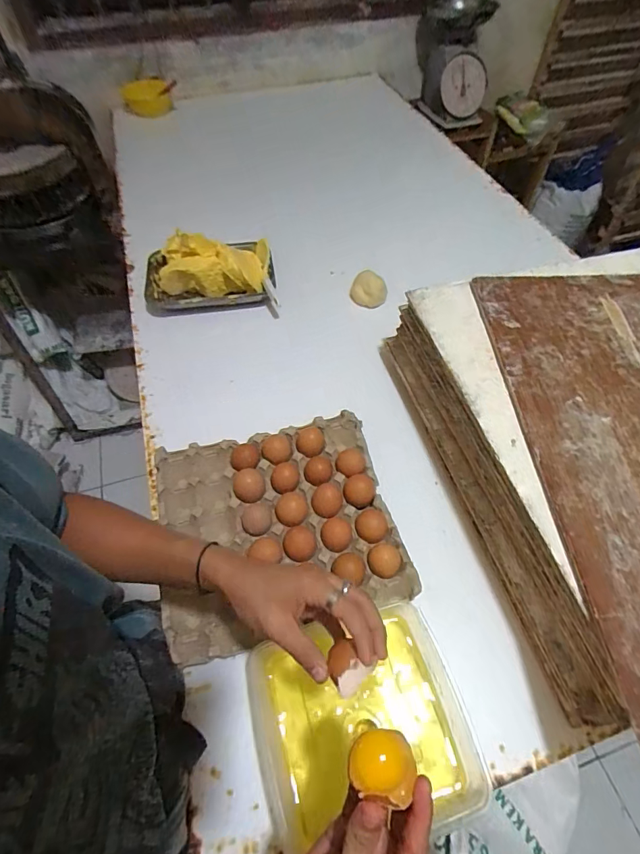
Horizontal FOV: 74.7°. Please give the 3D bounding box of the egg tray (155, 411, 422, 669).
[{"bbox_3d":[-0.062,0.131,0.587,0.316,0.055,0.303,-11,57,-8],"label":"egg tray"}]

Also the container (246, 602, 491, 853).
[{"bbox_3d":[0.038,0.315,0.451,0.217,0.066,0.196,-10,57,-7],"label":"container"}]

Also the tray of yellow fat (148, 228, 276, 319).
[{"bbox_3d":[-0.235,-0.330,0.877,0.270,0.099,0.196,-7,57,-6],"label":"tray of yellow fat"}]

